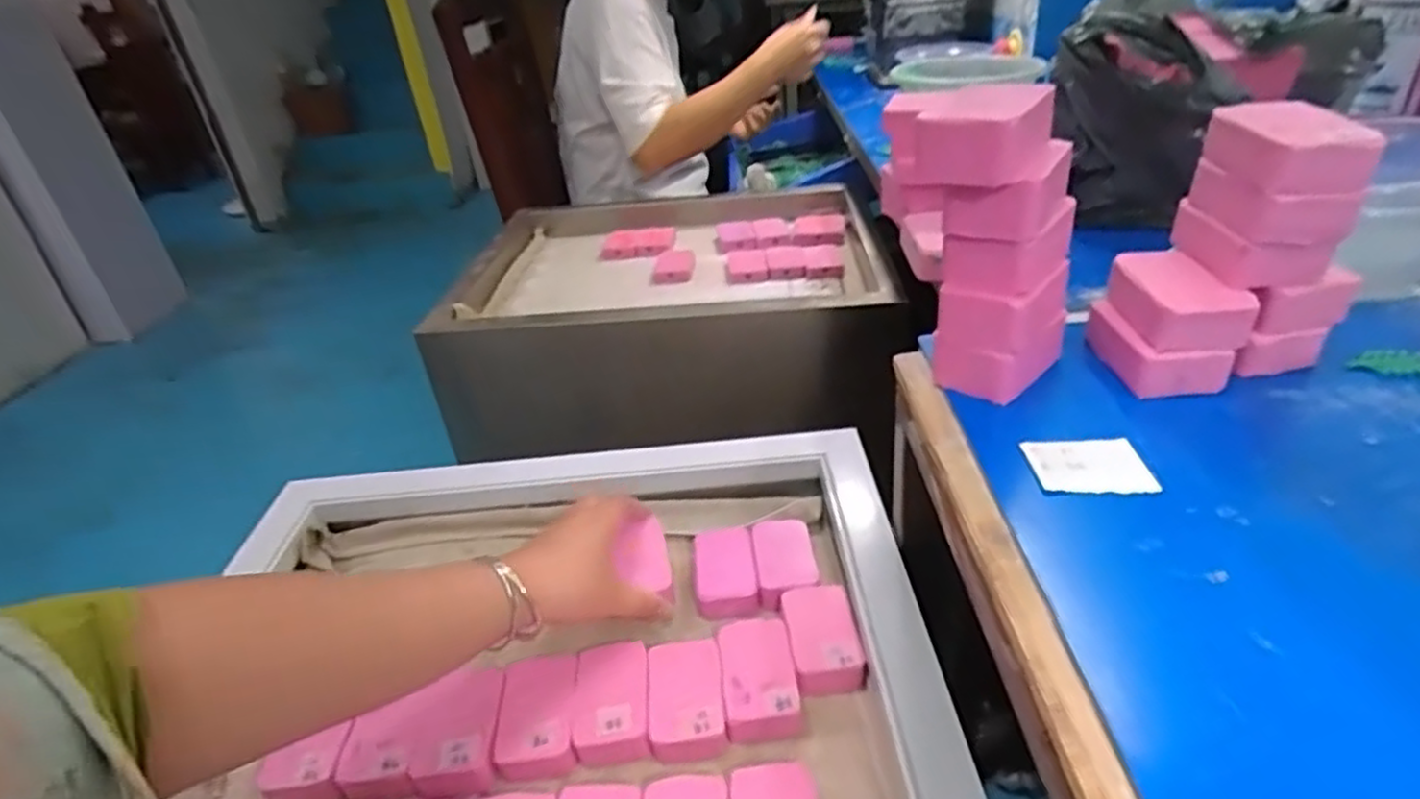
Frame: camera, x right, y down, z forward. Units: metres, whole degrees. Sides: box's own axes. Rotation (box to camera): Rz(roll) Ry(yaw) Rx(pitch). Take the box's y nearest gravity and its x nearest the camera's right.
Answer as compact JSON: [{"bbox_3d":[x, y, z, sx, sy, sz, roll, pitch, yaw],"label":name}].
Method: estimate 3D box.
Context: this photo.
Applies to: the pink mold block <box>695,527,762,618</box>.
[{"bbox_3d":[0.011,0.126,0.560,0.045,0.023,0.078,-7,32,-1],"label":"pink mold block"}]

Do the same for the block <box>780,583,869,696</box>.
[{"bbox_3d":[0.075,0.160,0.496,0.046,0.022,0.072,-8,32,-2],"label":"block"}]

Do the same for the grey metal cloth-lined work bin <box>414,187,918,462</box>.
[{"bbox_3d":[-0.048,-0.130,0.935,0.478,0.133,0.408,-5,32,2],"label":"grey metal cloth-lined work bin"}]

